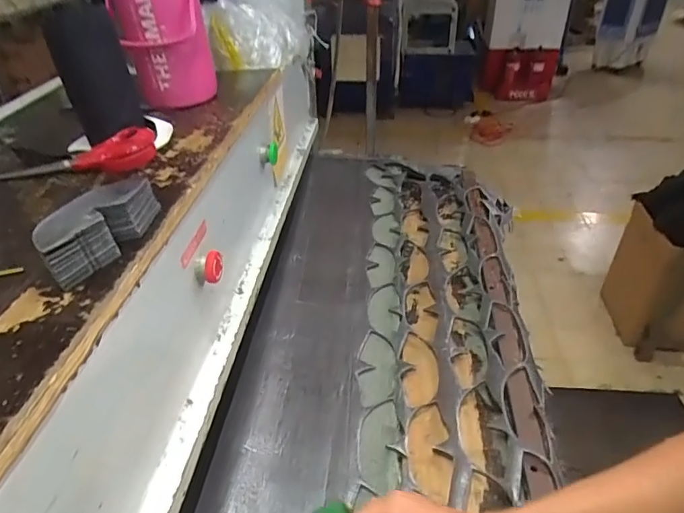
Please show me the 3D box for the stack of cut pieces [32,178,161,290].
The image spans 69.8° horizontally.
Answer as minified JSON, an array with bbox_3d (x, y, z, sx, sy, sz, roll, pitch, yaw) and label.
[{"bbox_3d":[-0.226,-0.028,0.460,0.057,0.050,0.143,12,36,16],"label":"stack of cut pieces"}]

